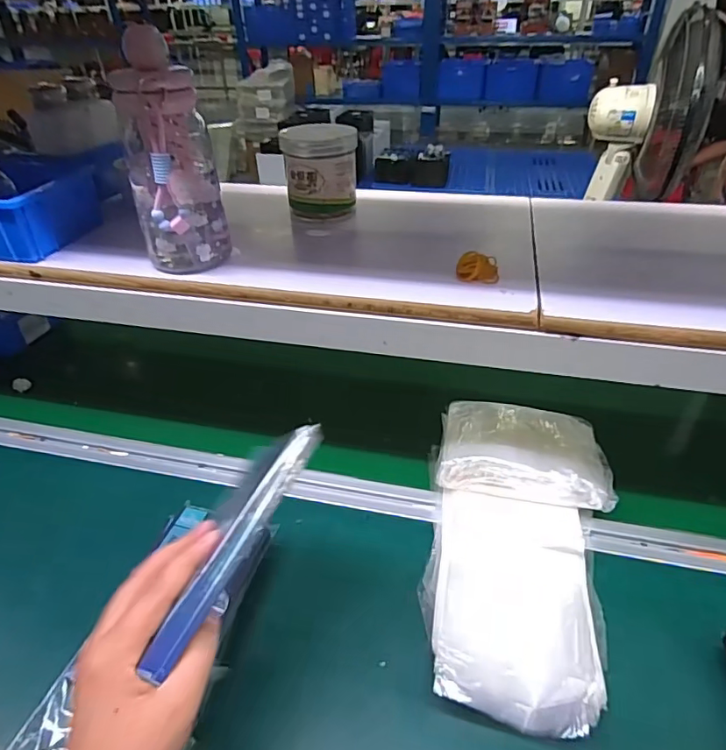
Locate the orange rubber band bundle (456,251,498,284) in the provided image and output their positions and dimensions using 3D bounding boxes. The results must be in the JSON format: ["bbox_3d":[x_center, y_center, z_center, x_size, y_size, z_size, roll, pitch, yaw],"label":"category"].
[{"bbox_3d":[0.104,-0.098,0.456,0.036,0.023,0.019,-1,37,1],"label":"orange rubber band bundle"}]

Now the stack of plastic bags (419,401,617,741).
[{"bbox_3d":[0.150,0.148,0.485,0.167,0.061,0.329,7,37,11],"label":"stack of plastic bags"}]

